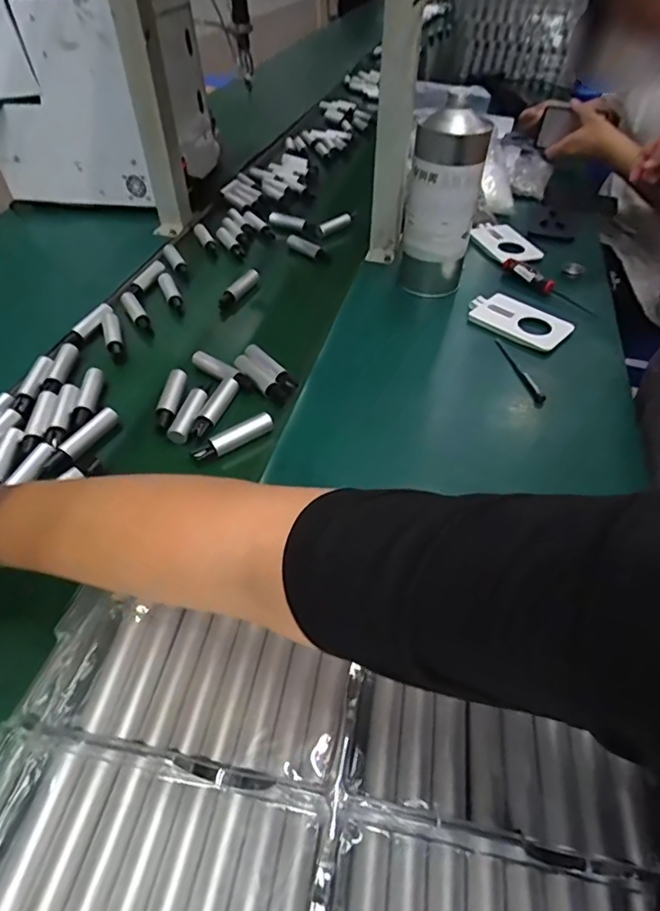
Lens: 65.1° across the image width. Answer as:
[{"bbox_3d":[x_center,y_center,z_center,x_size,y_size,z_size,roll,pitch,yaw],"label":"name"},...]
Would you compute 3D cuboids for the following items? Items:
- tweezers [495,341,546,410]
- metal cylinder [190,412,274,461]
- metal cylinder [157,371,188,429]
[{"bbox_3d":[0.215,-0.095,0.582,0.015,0.013,0.117,-6,46,-9],"label":"tweezers"},{"bbox_3d":[-0.093,-0.019,0.498,0.081,0.015,0.017,-23,52,-24],"label":"metal cylinder"},{"bbox_3d":[-0.165,-0.060,0.538,0.018,0.017,0.073,4,46,0],"label":"metal cylinder"}]

